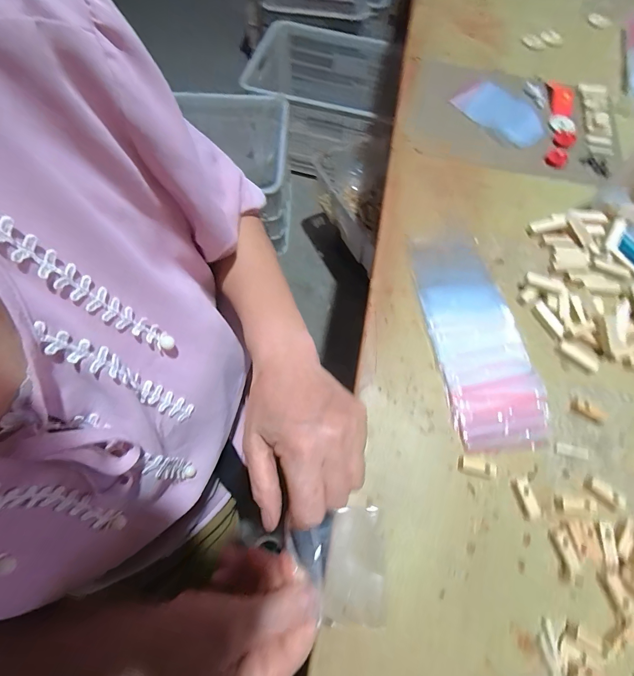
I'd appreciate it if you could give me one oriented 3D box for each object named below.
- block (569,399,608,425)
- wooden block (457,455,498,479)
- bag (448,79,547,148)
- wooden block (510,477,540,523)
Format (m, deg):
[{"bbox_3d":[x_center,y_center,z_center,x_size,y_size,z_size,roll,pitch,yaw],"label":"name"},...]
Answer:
[{"bbox_3d":[0.265,0.072,0.336,0.030,0.012,0.011,31,69,11],"label":"block"},{"bbox_3d":[0.145,0.118,0.309,0.031,0.012,0.015,18,67,6],"label":"wooden block"},{"bbox_3d":[0.272,-0.333,0.506,0.088,0.009,0.132,-40,73,-17],"label":"bag"},{"bbox_3d":[0.184,0.142,0.301,0.013,0.009,0.033,-11,67,-6],"label":"wooden block"}]

